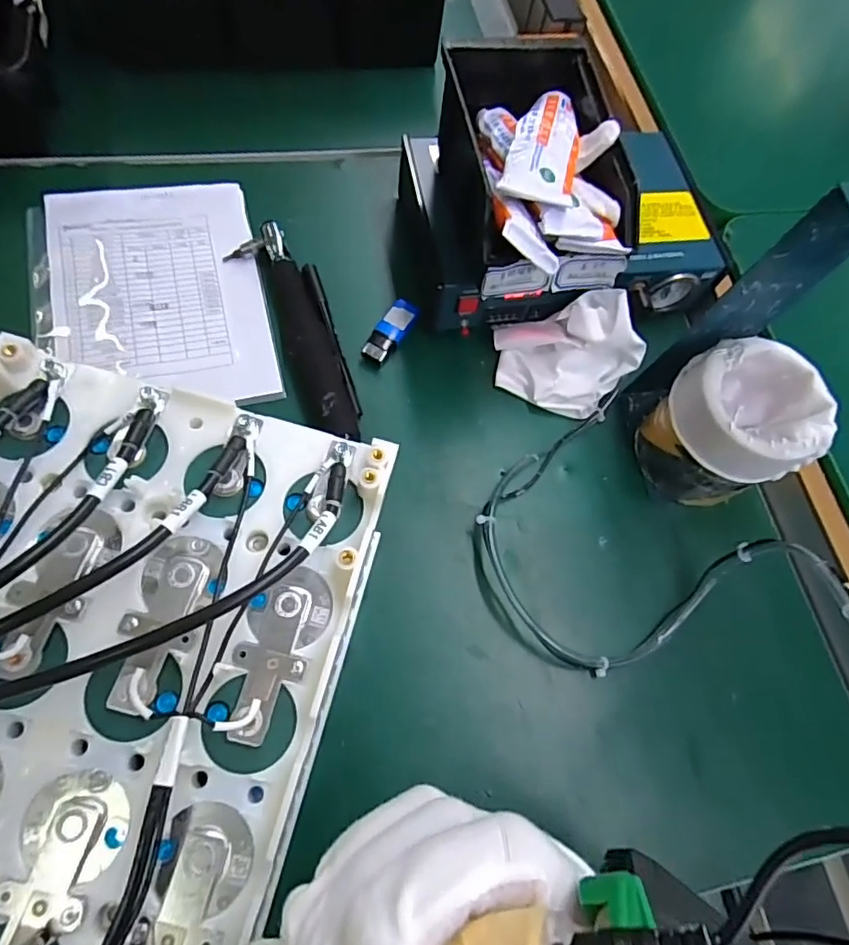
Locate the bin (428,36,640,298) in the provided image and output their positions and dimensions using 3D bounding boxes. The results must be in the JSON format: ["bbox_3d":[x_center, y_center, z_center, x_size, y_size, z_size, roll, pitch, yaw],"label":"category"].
[{"bbox_3d":[0.067,-0.206,0.383,0.107,0.075,0.188,-6,69,-10],"label":"bin"}]

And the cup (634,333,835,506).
[{"bbox_3d":[0.205,-0.030,0.383,0.081,0.093,0.080,3,67,-7],"label":"cup"}]

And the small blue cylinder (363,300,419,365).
[{"bbox_3d":[-0.026,-0.107,0.428,0.020,0.012,0.057,34,67,6],"label":"small blue cylinder"}]

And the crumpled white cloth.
[{"bbox_3d":[0.105,-0.092,0.415,0.101,0.061,0.077,31,67,5],"label":"crumpled white cloth"}]

